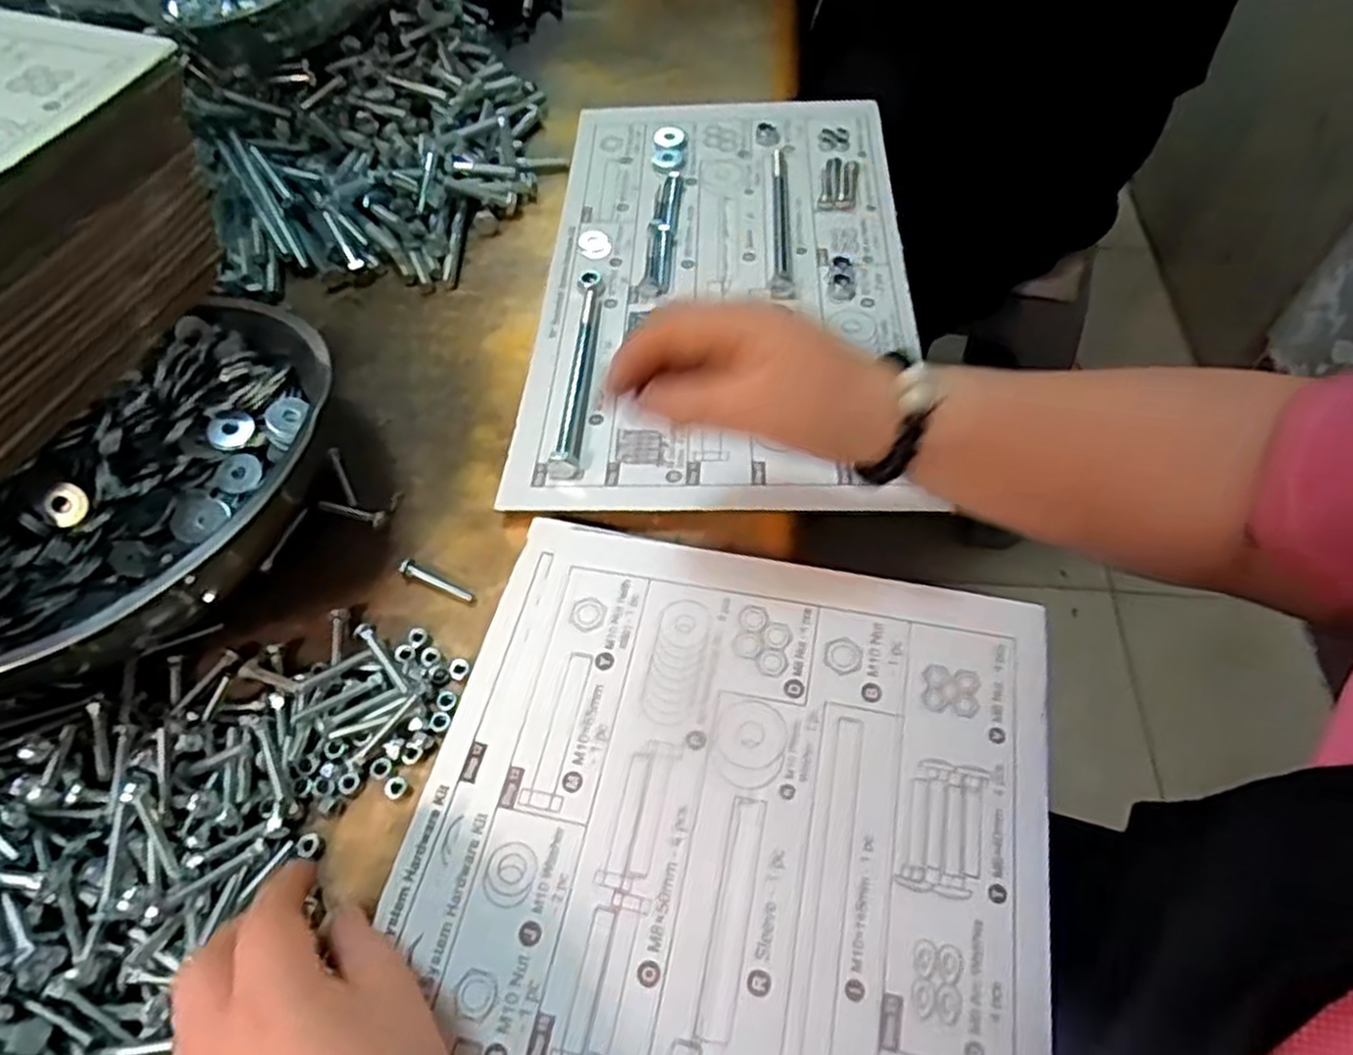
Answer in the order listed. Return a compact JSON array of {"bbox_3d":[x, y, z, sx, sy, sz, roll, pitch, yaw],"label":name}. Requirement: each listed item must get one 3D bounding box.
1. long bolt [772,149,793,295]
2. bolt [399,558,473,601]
[{"bbox_3d":[0.074,-0.217,0.544,0.013,0.010,0.146,3,57,3],"label":"long bolt"},{"bbox_3d":[-0.124,0.027,0.402,0.041,0.008,0.009,19,60,13],"label":"bolt"}]

